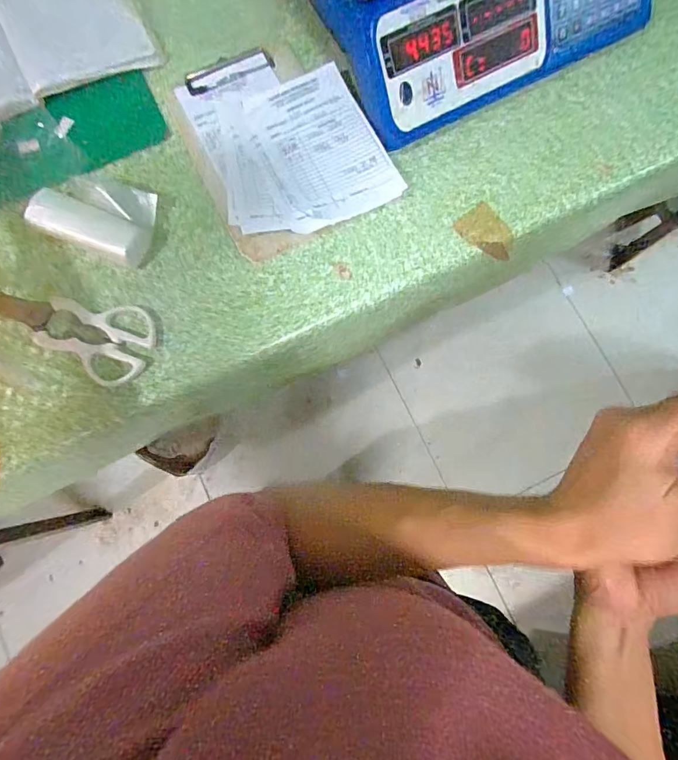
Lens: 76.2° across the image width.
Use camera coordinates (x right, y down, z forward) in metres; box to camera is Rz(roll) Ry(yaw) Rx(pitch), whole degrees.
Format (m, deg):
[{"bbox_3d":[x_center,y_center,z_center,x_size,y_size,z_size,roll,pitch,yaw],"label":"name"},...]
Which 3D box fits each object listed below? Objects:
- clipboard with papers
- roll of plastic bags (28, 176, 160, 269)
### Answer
[{"bbox_3d":[-0.058,-0.251,0.448,0.171,0.021,0.217,-26,83,-7],"label":"clipboard with papers"},{"bbox_3d":[-0.239,-0.167,0.426,0.118,0.024,0.070,22,80,1],"label":"roll of plastic bags"}]

